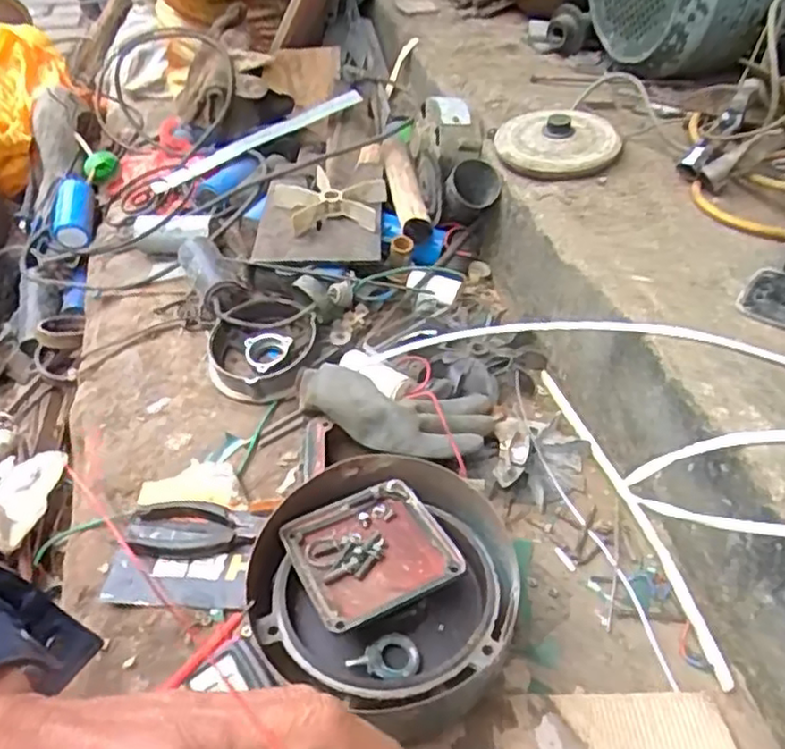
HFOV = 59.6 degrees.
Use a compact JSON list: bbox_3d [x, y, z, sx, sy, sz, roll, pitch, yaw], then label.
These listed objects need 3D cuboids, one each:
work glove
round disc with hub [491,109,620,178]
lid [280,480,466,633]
[{"bbox_3d":[-0.002,0.037,0.640,0.184,0.035,0.082,5,43,6],"label":"work glove"},{"bbox_3d":[0.187,-0.265,0.785,0.136,0.035,0.114,9,43,10],"label":"round disc with hub"},{"bbox_3d":[-0.018,0.131,0.519,0.108,0.023,0.109,-18,48,-21],"label":"lid"}]

